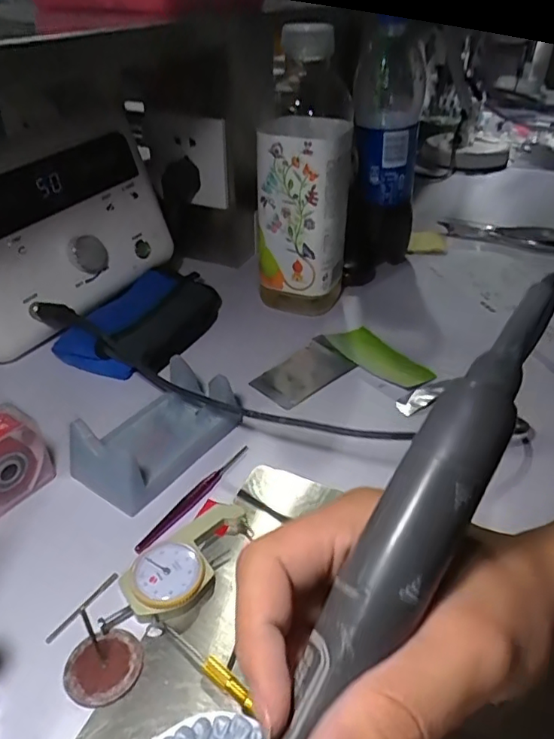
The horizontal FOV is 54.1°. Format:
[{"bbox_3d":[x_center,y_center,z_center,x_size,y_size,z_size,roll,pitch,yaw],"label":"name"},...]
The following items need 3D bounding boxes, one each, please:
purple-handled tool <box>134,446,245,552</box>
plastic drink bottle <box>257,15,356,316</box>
[{"bbox_3d":[-0.050,0.076,0.333,0.007,0.008,0.096,23,42,28],"label":"purple-handled tool"},{"bbox_3d":[0.026,-0.169,0.491,0.085,0.223,0.093,4,36,5],"label":"plastic drink bottle"}]

